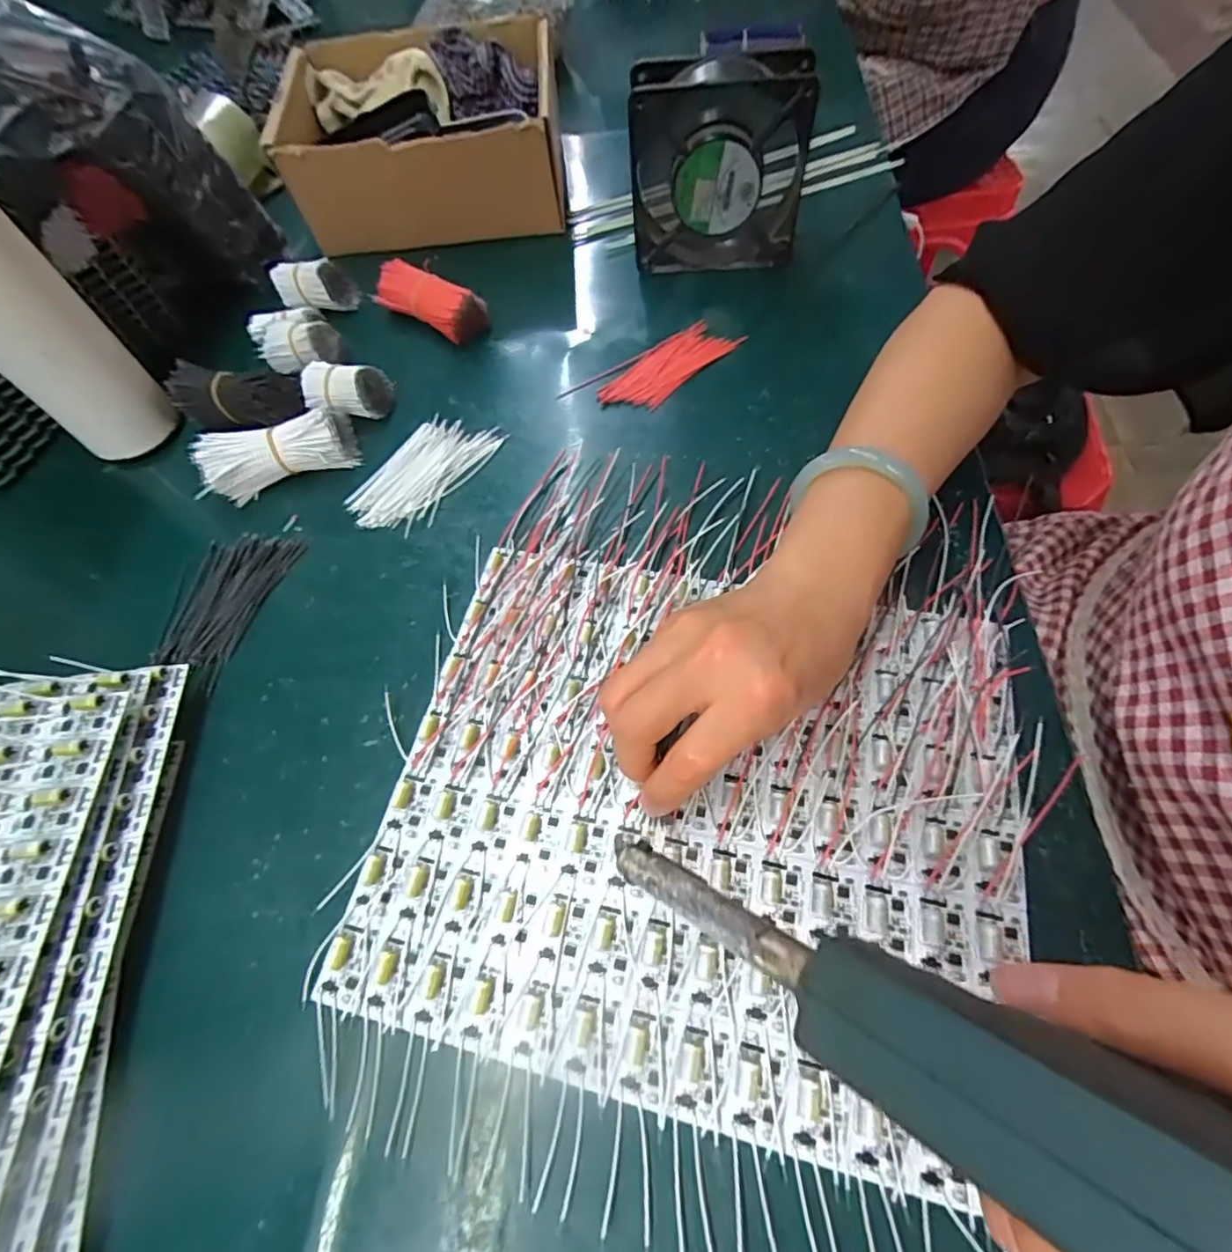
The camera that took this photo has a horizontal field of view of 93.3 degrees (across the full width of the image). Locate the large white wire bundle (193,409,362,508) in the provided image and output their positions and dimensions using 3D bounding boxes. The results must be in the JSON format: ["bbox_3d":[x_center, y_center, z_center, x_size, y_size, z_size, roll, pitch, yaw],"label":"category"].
[{"bbox_3d":[-0.227,-0.117,0.390,0.095,0.035,0.036,-21,63,-7],"label":"large white wire bundle"}]

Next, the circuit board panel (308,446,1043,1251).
[{"bbox_3d":[0.035,0.060,0.288,0.302,0.018,0.356,10,64,8],"label":"circuit board panel"}]

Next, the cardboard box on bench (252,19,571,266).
[{"bbox_3d":[-0.163,-0.421,0.503,0.221,0.088,0.170,-5,62,1],"label":"cardboard box on bench"}]

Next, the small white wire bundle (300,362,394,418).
[{"bbox_3d":[-0.190,-0.164,0.410,0.055,0.029,0.032,1,63,4],"label":"small white wire bundle"}]

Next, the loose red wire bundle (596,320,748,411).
[{"bbox_3d":[0.038,-0.189,0.420,0.104,0.004,0.044,-39,67,-16],"label":"loose red wire bundle"}]

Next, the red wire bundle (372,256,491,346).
[{"bbox_3d":[-0.146,-0.253,0.453,0.096,0.032,0.030,31,68,18],"label":"red wire bundle"}]

